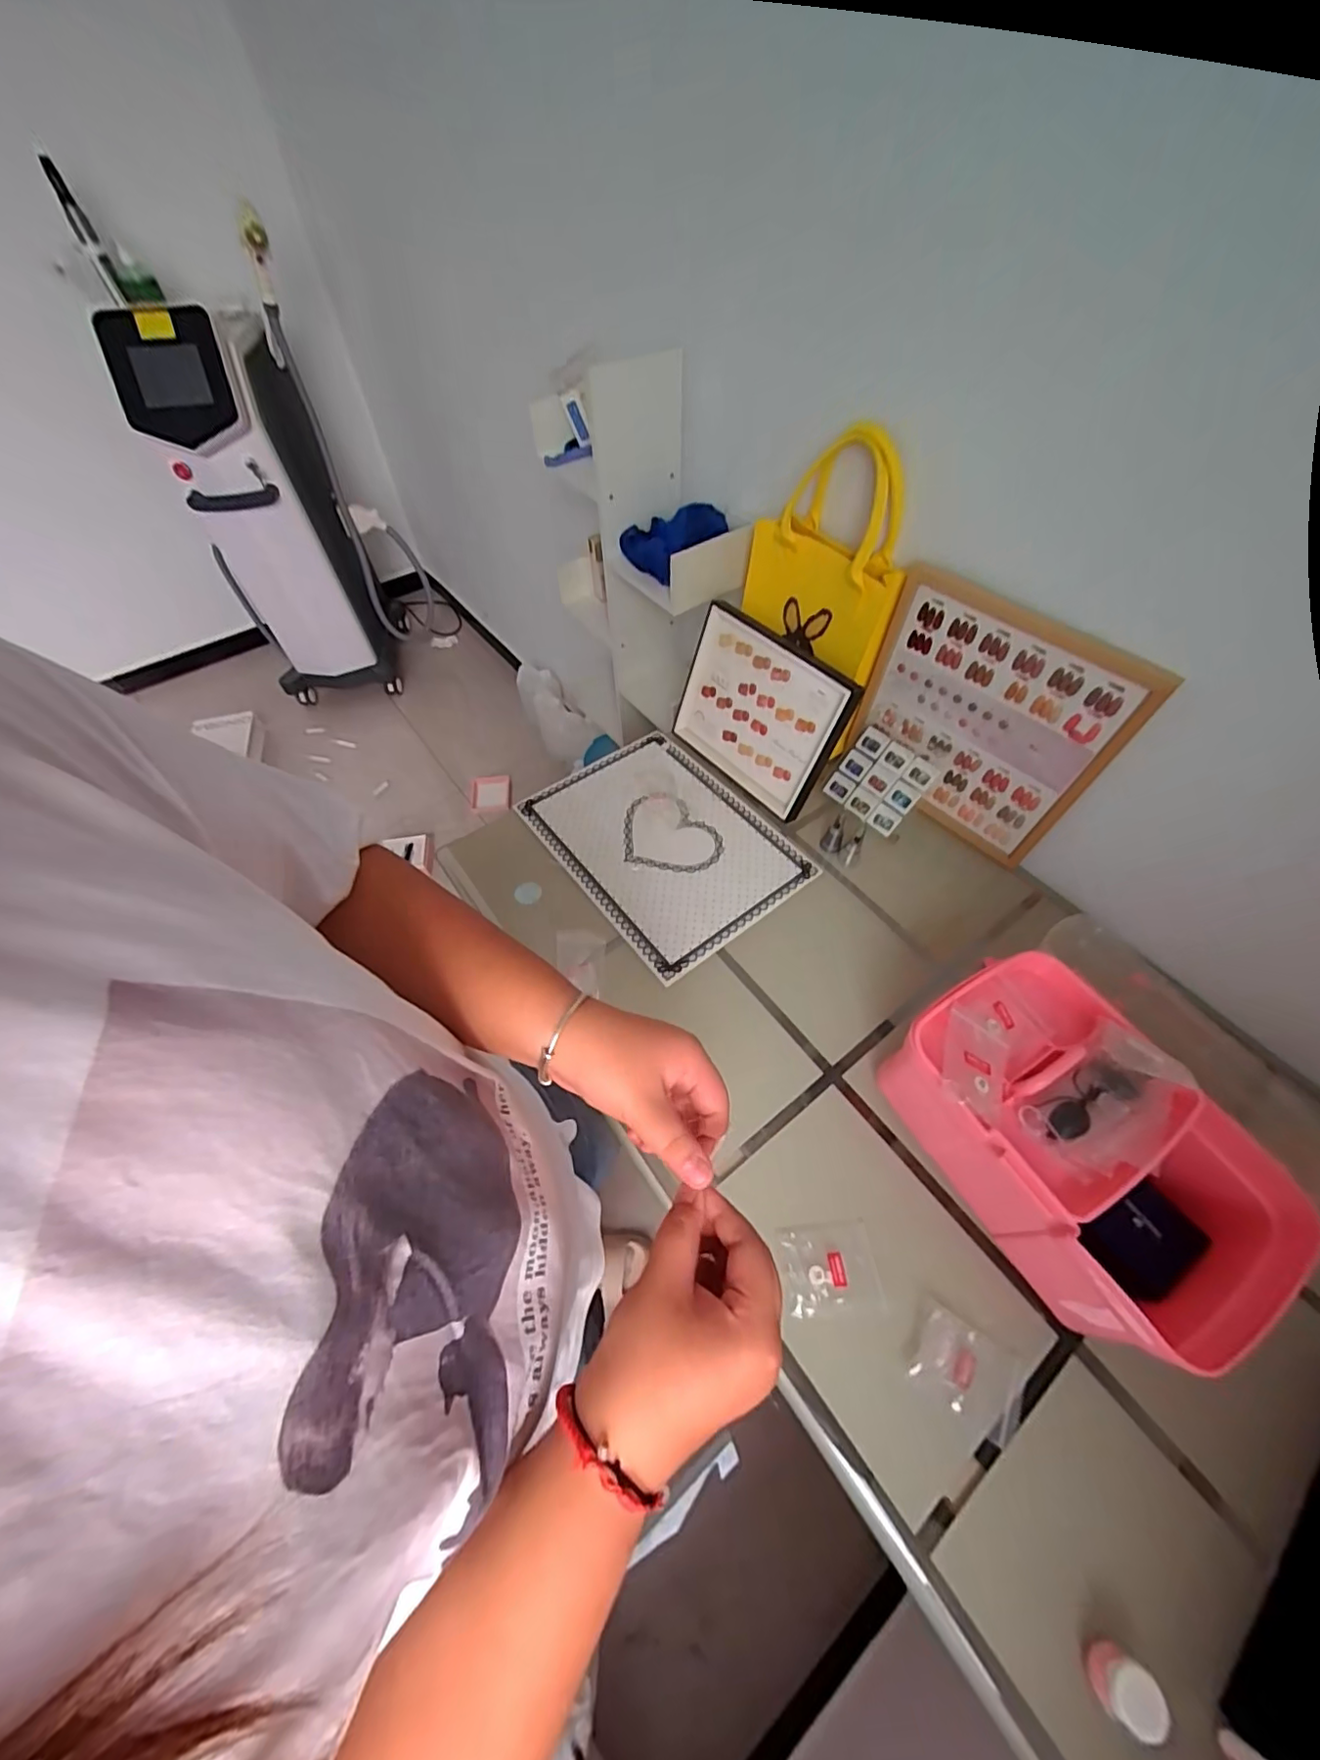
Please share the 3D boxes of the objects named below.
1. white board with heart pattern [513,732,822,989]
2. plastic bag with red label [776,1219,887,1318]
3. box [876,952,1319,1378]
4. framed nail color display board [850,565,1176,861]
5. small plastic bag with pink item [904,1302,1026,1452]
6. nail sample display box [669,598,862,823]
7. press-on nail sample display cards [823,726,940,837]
[{"bbox_3d":[0.001,-0.065,0.852,0.292,0.013,0.384,-34,62,-20],"label":"white board with heart pattern"},{"bbox_3d":[0.167,0.384,0.547,0.087,0.010,0.075,-5,57,-2],"label":"plastic bag with red label"},{"bbox_3d":[0.399,0.251,0.558,0.211,0.154,0.305,-29,61,-17],"label":"box"},{"bbox_3d":[0.421,-0.208,0.759,0.025,0.312,0.318,-37,63,-24],"label":"framed nail color display board"},{"bbox_3d":[0.282,0.447,0.504,0.098,0.010,0.066,34,65,10],"label":"small plastic bag with pink item"},{"bbox_3d":[0.144,-0.256,0.861,0.031,0.230,0.278,-25,57,-37],"label":"nail sample display box"},{"bbox_3d":[0.335,-0.151,0.853,0.127,0.120,0.018,46,25,25],"label":"press-on nail sample display cards"}]

